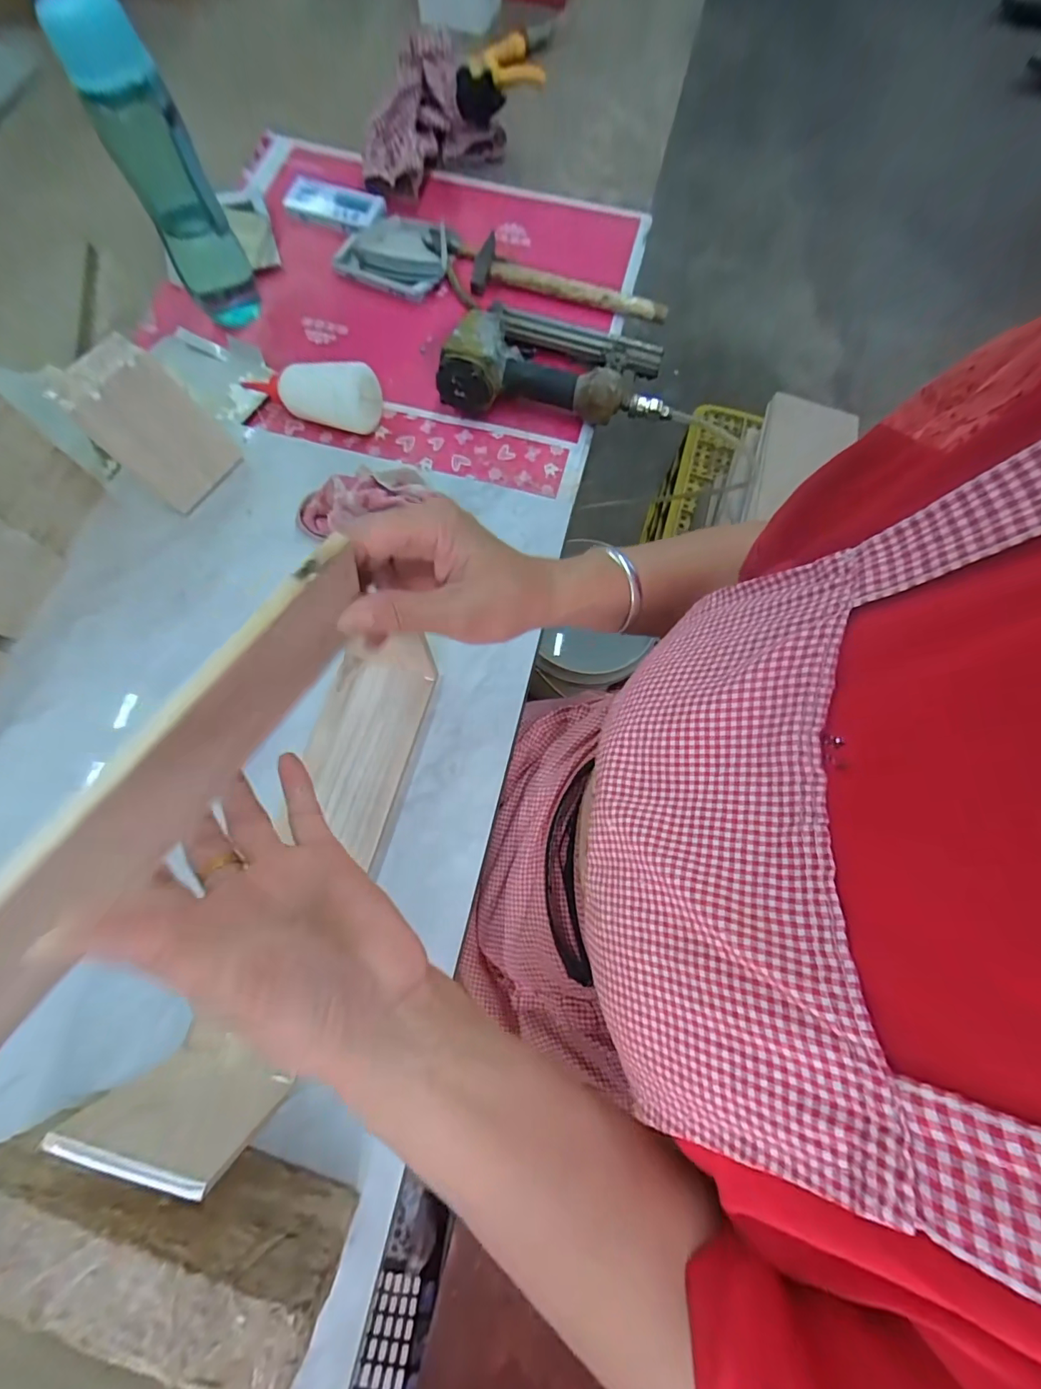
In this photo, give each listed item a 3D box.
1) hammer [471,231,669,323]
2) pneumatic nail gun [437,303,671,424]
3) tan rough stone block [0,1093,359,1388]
[{"bbox_3d":[0.066,-0.527,0.625,0.254,0.032,0.071,18,73,4],"label":"hammer"},{"bbox_3d":[0.041,-0.384,0.557,0.248,0.067,0.148,5,72,0],"label":"pneumatic nail gun"},{"bbox_3d":[-0.210,0.315,0.295,0.210,0.098,0.056,16,72,3],"label":"tan rough stone block"}]

